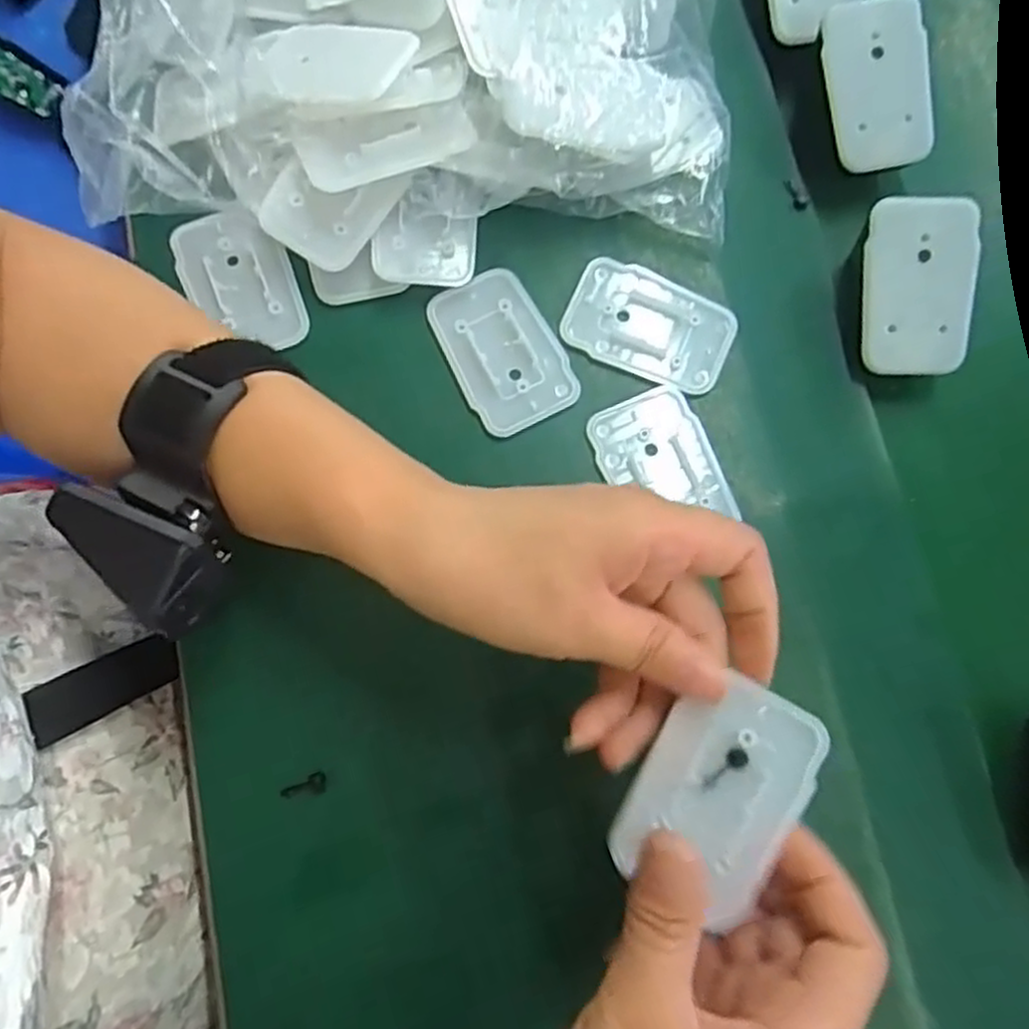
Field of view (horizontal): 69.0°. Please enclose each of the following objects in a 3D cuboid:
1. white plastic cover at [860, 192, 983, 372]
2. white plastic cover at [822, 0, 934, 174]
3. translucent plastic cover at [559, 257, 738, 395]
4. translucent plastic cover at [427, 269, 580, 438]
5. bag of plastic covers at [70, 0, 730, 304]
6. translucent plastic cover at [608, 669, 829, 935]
[{"bbox_3d":[0.163,-0.091,0.301,0.042,0.006,0.068,-3,102,6],"label":"white plastic cover"},{"bbox_3d":[0.155,-0.182,0.317,0.041,0.006,0.067,-10,101,5],"label":"white plastic cover"},{"bbox_3d":[0.057,-0.081,0.318,0.069,0.004,0.044,25,81,2],"label":"translucent plastic cover"},{"bbox_3d":[-0.005,-0.069,0.315,0.044,0.004,0.067,-27,82,-6],"label":"translucent plastic cover"},{"bbox_3d":[-0.050,-0.244,0.308,0.258,0.087,0.282,-5,81,-3],"label":"bag of plastic covers"},{"bbox_3d":[0.062,0.084,0.229,0.044,0.013,0.066,30,80,4],"label":"translucent plastic cover"}]

